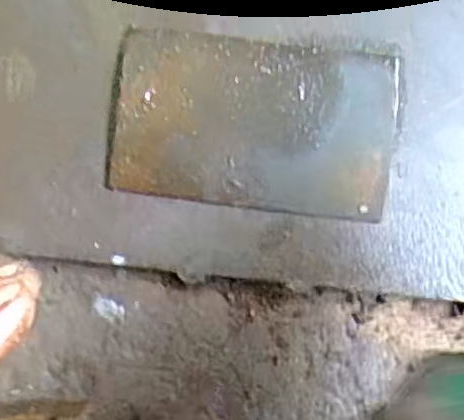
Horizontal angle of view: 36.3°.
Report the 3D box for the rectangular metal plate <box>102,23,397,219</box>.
[{"bbox_3d":[0.009,-0.035,0.292,0.113,0.004,0.067,7,90,3],"label":"rectangular metal plate"}]

